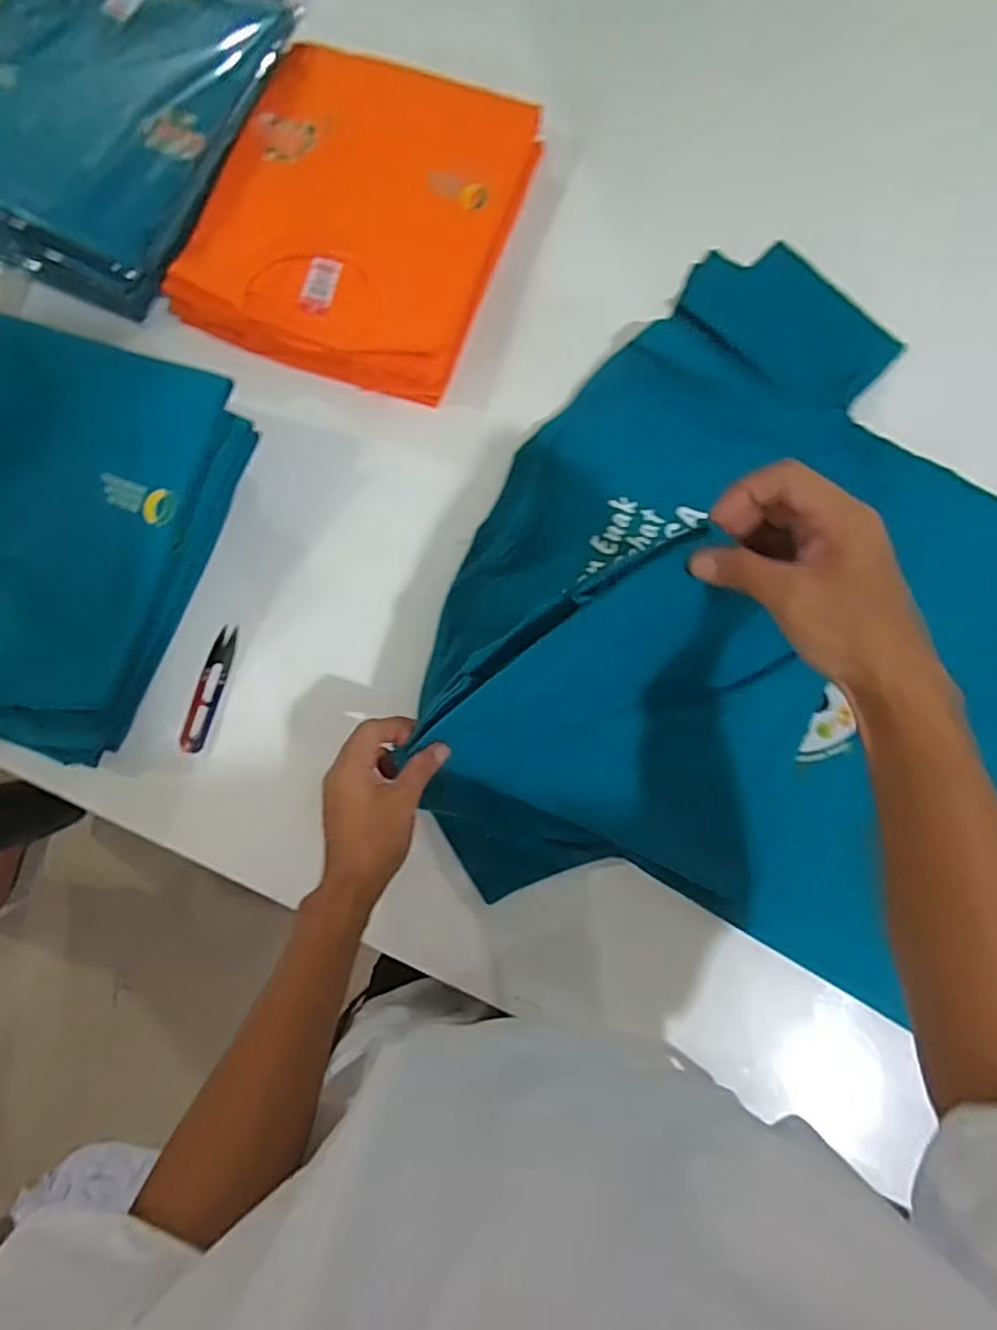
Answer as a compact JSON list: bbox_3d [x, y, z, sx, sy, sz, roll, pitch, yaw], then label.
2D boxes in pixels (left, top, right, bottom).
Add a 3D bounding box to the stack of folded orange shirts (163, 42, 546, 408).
[{"bbox_3d":[-0.137,-0.448,0.678,0.281,0.056,0.331,20,81,4],"label":"stack of folded orange shirts"}]

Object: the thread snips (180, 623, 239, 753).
[{"bbox_3d":[-0.268,0.022,0.629,0.023,0.006,0.121,13,80,3],"label":"thread snips"}]

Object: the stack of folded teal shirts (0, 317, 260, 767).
[{"bbox_3d":[-0.416,-0.120,0.611,0.285,0.087,0.347,23,81,5],"label":"stack of folded teal shirts"}]

